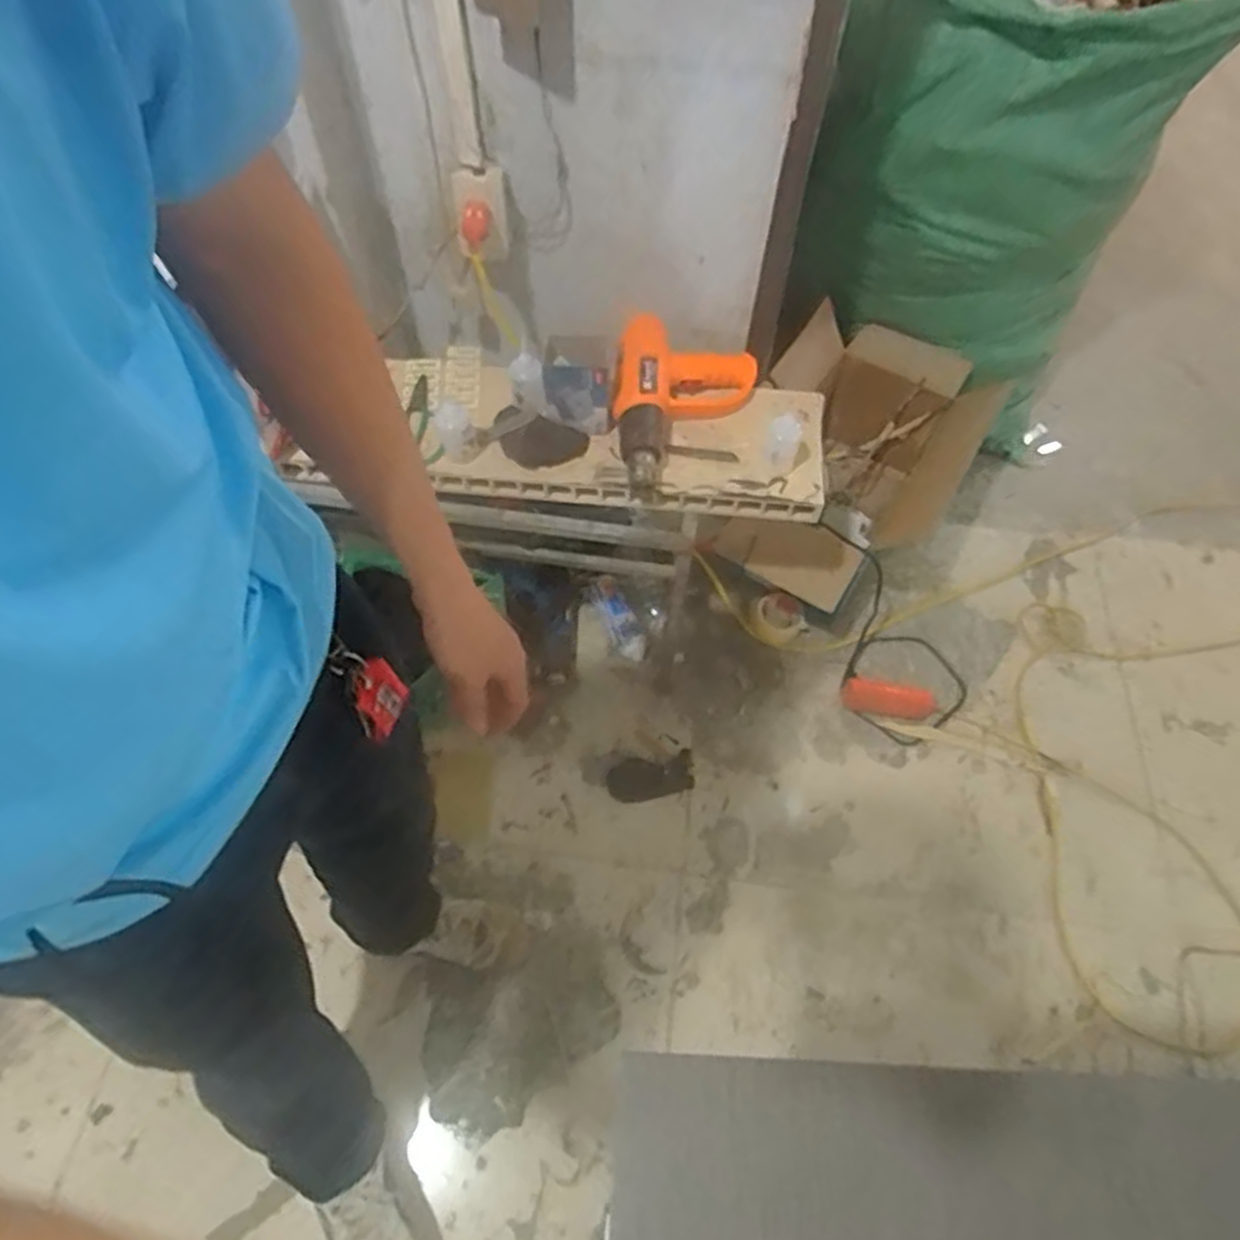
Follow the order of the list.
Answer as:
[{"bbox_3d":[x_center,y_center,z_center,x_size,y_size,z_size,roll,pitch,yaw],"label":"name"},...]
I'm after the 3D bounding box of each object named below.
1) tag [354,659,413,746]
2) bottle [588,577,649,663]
[{"bbox_3d":[-0.203,0.064,0.663,0.011,0.073,0.050,10,51,21],"label":"tag"},{"bbox_3d":[-0.003,-0.004,1.494,0.059,0.045,0.178,-24,63,-15],"label":"bottle"}]

